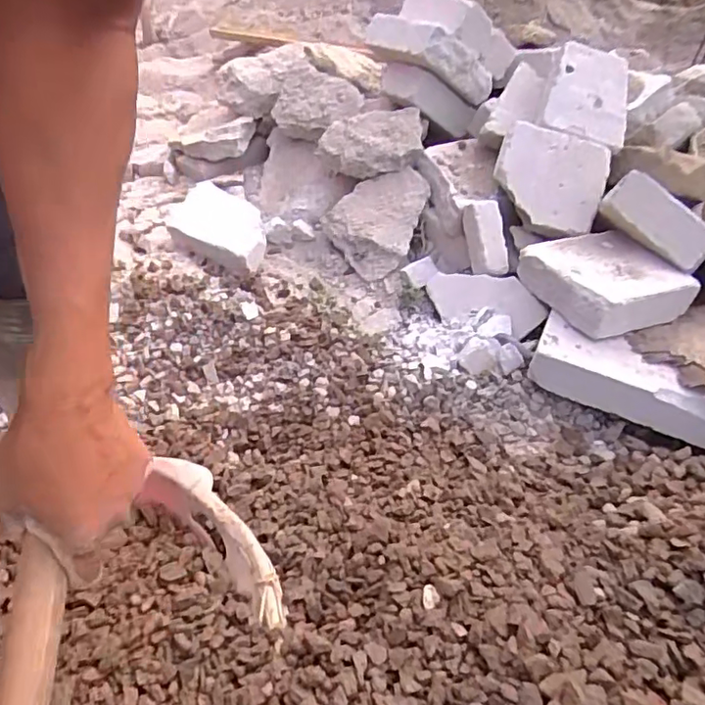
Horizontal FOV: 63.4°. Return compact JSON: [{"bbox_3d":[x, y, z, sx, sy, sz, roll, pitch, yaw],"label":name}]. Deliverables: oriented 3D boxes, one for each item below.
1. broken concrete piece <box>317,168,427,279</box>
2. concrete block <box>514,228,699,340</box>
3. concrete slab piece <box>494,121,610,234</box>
[{"bbox_3d":[0.065,-0.262,1.155,0.205,0.132,0.162,-18,49,-23],"label":"broken concrete piece"},{"bbox_3d":[0.430,-0.125,0.984,0.197,0.085,0.217,-16,48,-21],"label":"concrete block"},{"bbox_3d":[0.368,-0.324,1.066,0.197,0.045,0.177,17,82,3],"label":"concrete slab piece"}]

